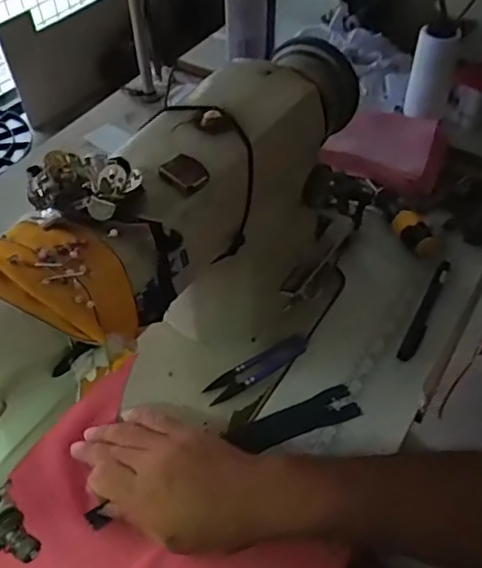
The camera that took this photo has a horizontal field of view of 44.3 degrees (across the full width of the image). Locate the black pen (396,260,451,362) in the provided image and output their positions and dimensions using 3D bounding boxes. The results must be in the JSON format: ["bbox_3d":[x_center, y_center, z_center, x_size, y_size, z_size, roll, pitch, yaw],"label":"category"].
[{"bbox_3d":[0.176,0.022,0.562,0.014,0.007,0.130,22,53,19],"label":"black pen"}]

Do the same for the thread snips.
[{"bbox_3d":[0.017,0.073,0.526,0.105,0.005,0.023,-27,54,-20],"label":"thread snips"}]

